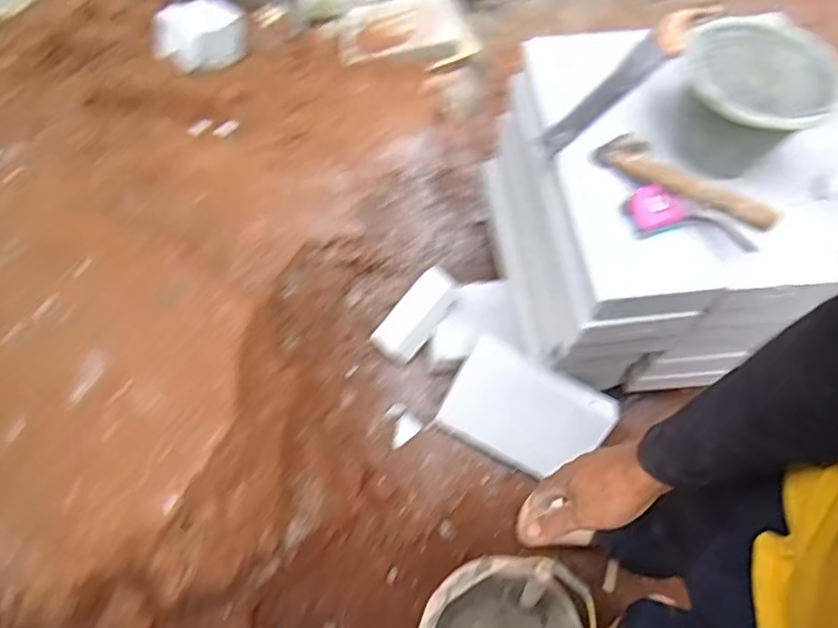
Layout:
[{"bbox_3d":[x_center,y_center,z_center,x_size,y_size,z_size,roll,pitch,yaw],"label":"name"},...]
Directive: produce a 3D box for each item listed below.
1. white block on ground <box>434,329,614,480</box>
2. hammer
[{"bbox_3d":[0.211,0.203,1.229,0.303,0.222,0.072,30,23,1],"label":"white block on ground"},{"bbox_3d":[0.414,-0.216,0.965,0.081,0.038,0.317,-35,48,-14],"label":"hammer"}]

